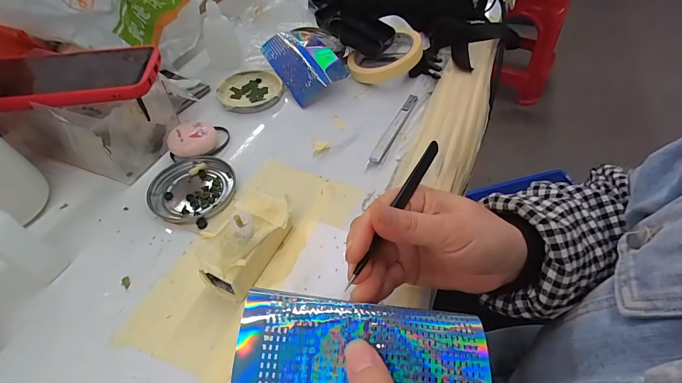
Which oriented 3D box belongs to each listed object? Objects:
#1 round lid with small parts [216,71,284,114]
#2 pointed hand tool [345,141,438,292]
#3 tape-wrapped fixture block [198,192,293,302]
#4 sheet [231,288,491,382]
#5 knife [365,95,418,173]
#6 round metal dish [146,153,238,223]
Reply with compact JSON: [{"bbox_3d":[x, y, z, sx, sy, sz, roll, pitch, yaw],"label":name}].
[{"bbox_3d":[-0.116,-0.128,0.434,0.078,0.012,0.081,0,50,0],"label":"round lid with small parts"},{"bbox_3d":[0.038,0.008,0.220,0.007,0.008,0.128,24,55,19],"label":"pointed hand tool"},{"bbox_3d":[-0.072,0.041,0.269,0.048,0.041,0.083,15,52,12],"label":"tape-wrapped fixture block"},{"bbox_3d":[0.013,0.085,0.171,0.128,0.018,0.058,7,50,-5],"label":"sheet"},{"bbox_3d":[0.059,-0.069,0.383,0.014,0.005,0.133,21,53,17],"label":"knife"},{"bbox_3d":[-0.144,-0.004,0.329,0.078,0.008,0.075,0,50,0],"label":"round metal dish"}]

